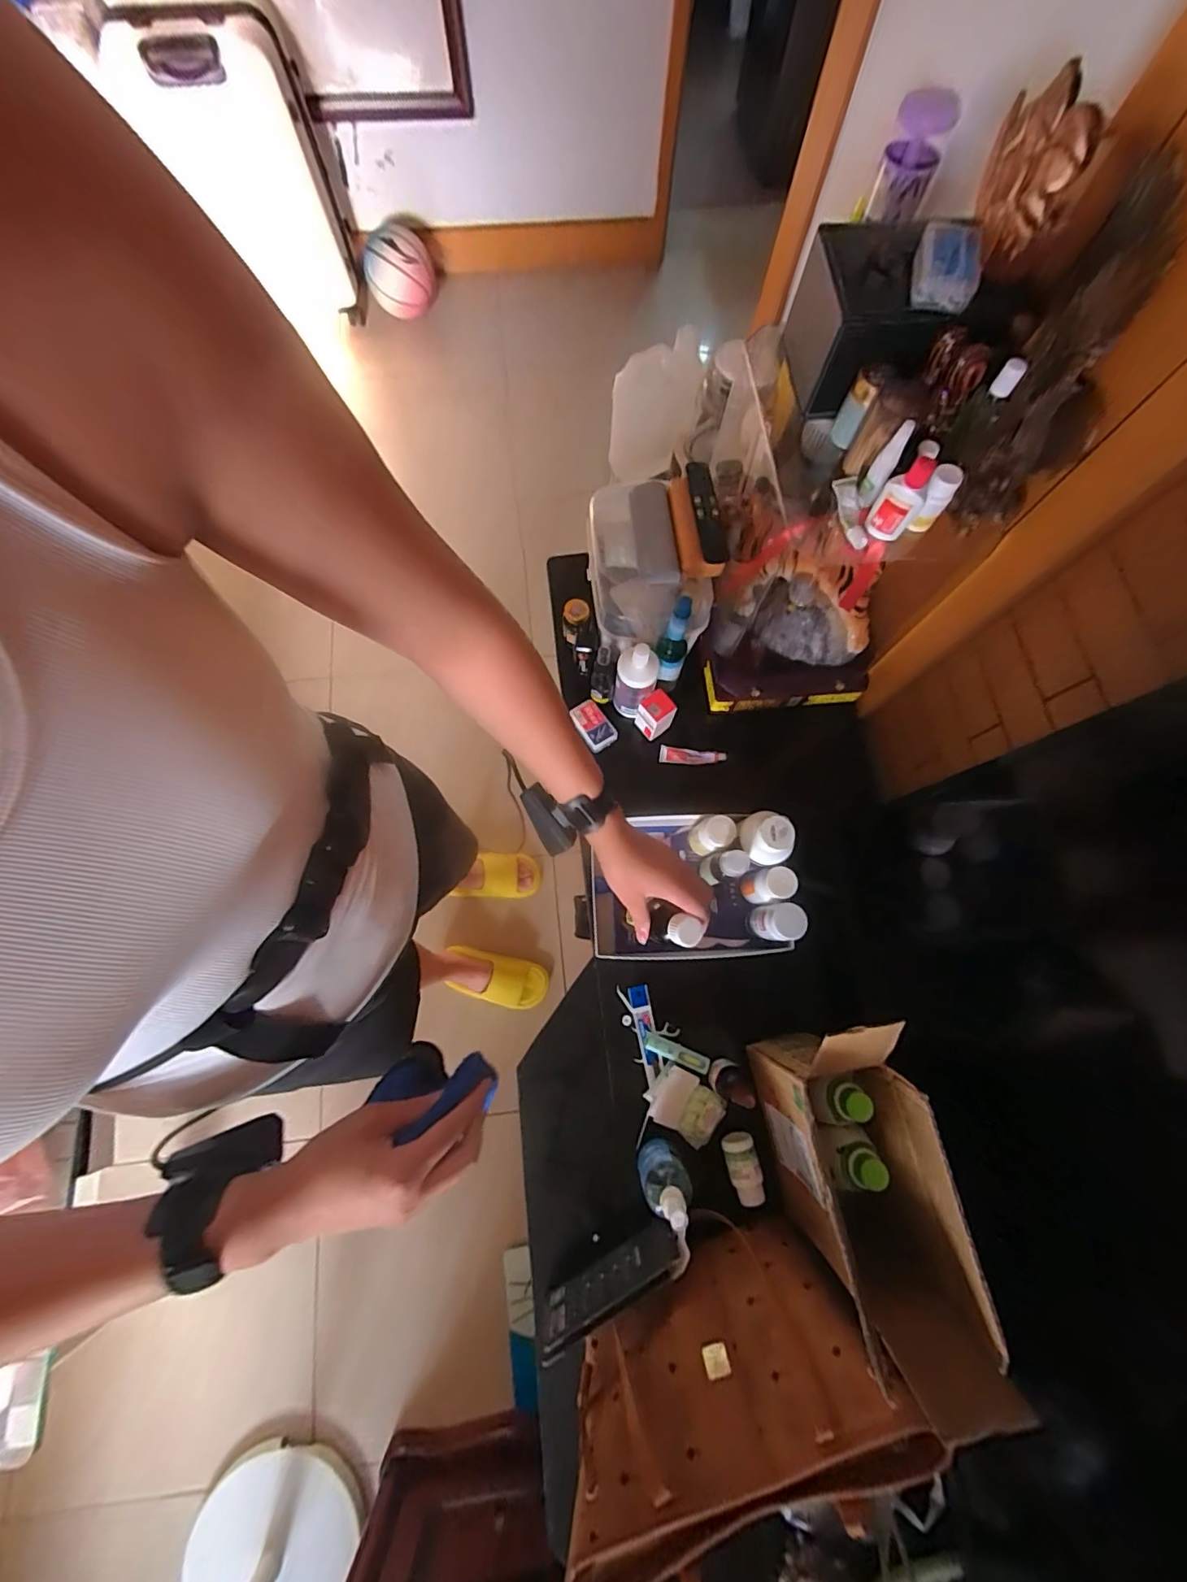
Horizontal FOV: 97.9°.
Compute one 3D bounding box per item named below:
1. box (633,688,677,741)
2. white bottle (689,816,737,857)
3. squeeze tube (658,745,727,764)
[{"bbox_3d":[0.098,-0.119,0.819,0.045,0.074,0.047,-37,78,-10],"label":"box"},{"bbox_3d":[0.171,0.066,0.760,0.052,0.085,0.050,-21,76,-6],"label":"white bottle"},{"bbox_3d":[0.161,-0.057,0.845,0.107,0.020,0.026,5,74,1],"label":"squeeze tube"}]

